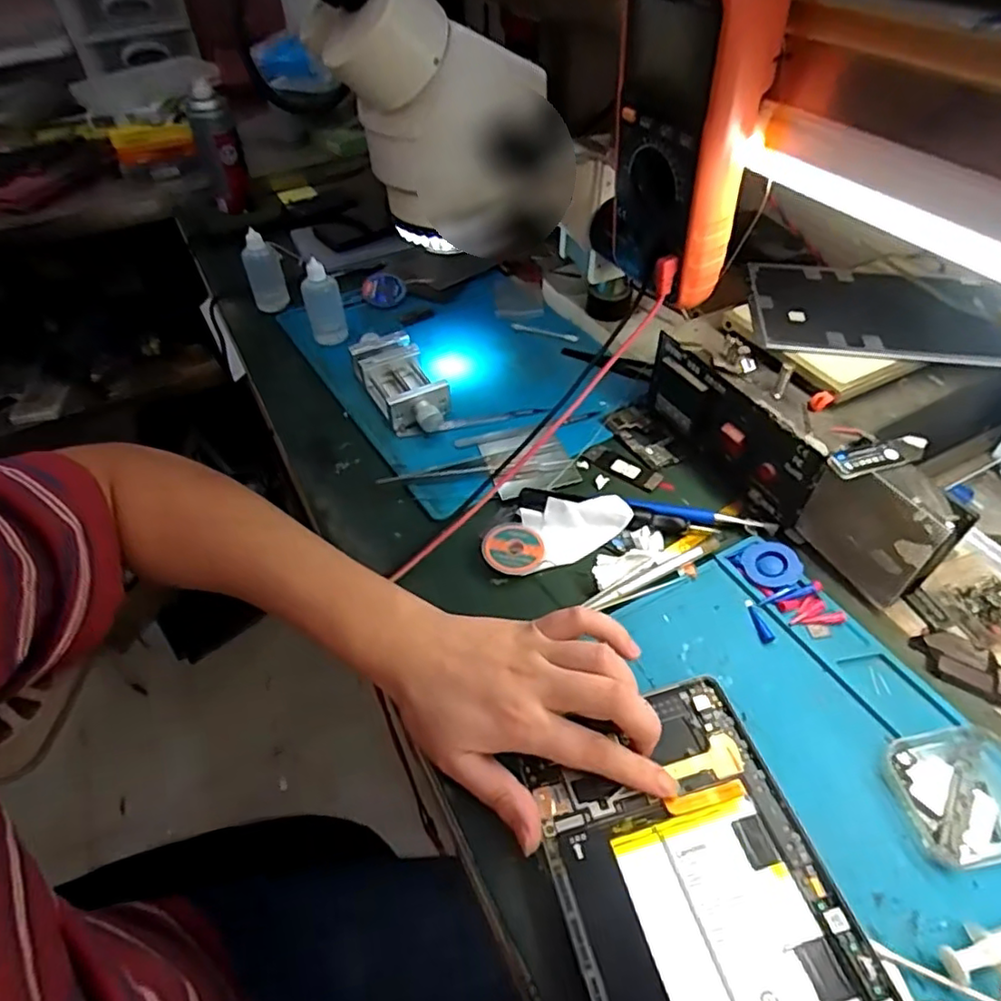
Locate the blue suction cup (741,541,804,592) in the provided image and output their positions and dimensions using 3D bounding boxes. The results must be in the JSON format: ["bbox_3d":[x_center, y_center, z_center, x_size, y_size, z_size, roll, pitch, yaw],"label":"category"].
[{"bbox_3d":[0.185,0.044,0.431,0.036,0.006,0.036,-11,52,14],"label":"blue suction cup"}]

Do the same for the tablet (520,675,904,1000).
[{"bbox_3d":[0.098,0.193,0.300,0.127,0.009,0.202,-11,48,-12],"label":"tablet"}]

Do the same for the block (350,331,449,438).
[{"bbox_3d":[-0.090,-0.108,0.568,0.058,0.032,0.114,-20,50,-19],"label":"block"}]

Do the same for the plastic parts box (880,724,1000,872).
[{"bbox_3d":[0.244,0.153,0.329,0.069,0.019,0.062,-4,47,-5],"label":"plastic parts box"}]

